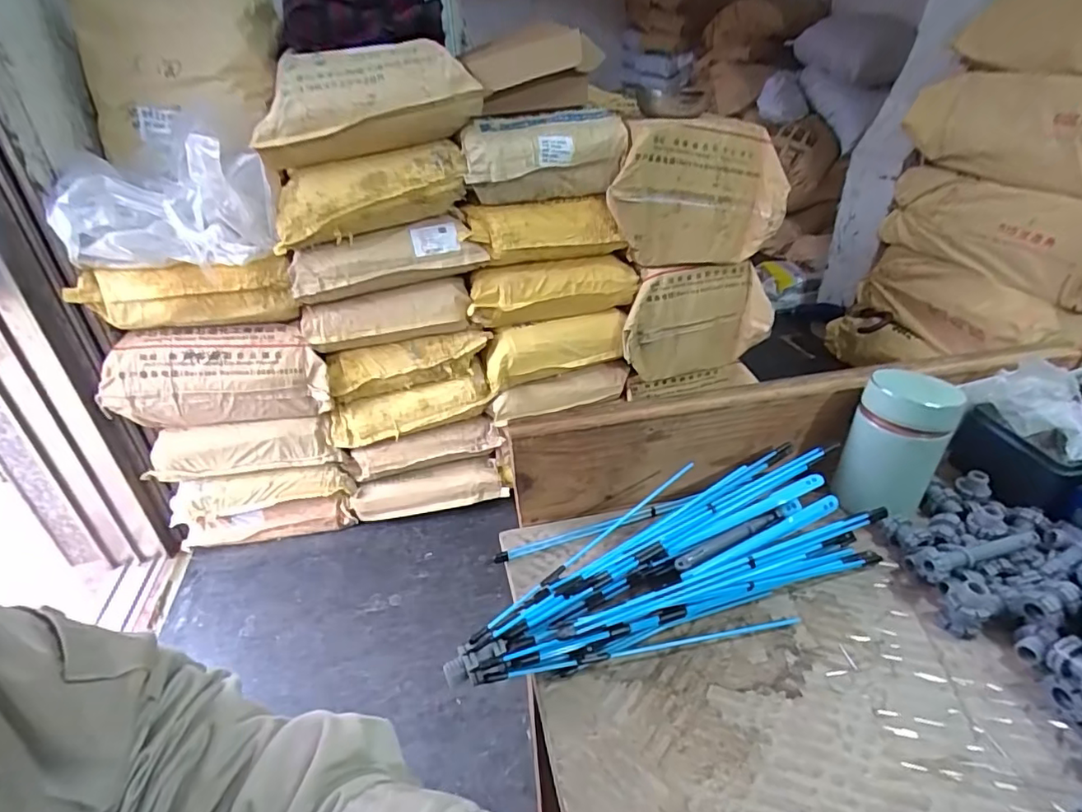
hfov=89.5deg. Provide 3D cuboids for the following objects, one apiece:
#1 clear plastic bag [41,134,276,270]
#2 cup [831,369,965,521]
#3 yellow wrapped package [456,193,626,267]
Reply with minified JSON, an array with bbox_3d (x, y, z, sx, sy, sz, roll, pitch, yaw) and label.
[{"bbox_3d":[-0.767,-0.411,1.137,0.377,0.204,0.174,-5,32,-5],"label":"clear plastic bag"},{"bbox_3d":[0.277,0.031,0.428,0.064,0.104,0.056,21,38,33],"label":"cup"},{"bbox_3d":[0.012,-0.409,1.294,0.361,0.132,0.090,-12,33,-15],"label":"yellow wrapped package"}]

